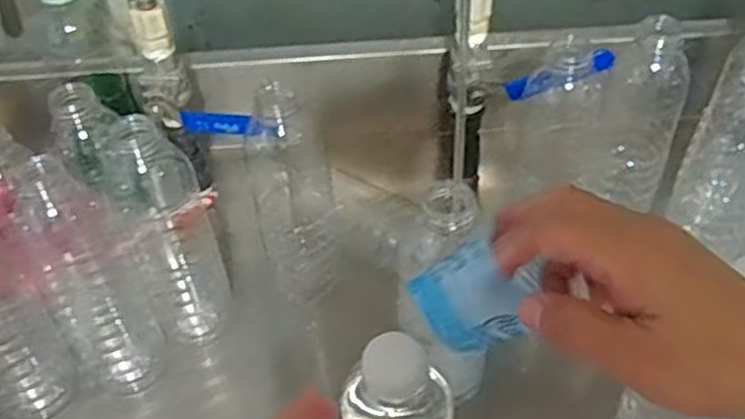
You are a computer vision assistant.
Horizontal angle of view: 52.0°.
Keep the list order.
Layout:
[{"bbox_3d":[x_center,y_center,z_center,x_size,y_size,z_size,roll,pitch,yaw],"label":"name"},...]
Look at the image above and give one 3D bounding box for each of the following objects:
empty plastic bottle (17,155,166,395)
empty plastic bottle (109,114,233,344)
[{"bbox_3d":[-0.202,0.050,0.549,0.061,0.205,0.058,-25,50,-20],"label":"empty plastic bottle"},{"bbox_3d":[-0.151,0.027,0.581,0.063,0.178,0.055,-19,48,-15],"label":"empty plastic bottle"}]

